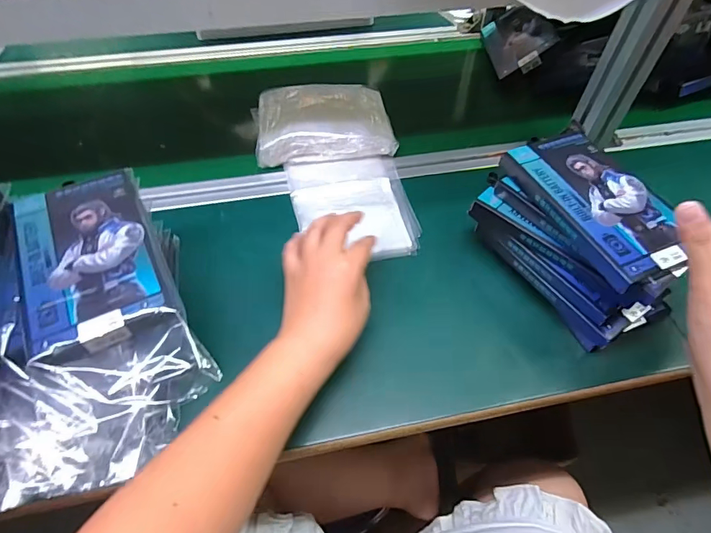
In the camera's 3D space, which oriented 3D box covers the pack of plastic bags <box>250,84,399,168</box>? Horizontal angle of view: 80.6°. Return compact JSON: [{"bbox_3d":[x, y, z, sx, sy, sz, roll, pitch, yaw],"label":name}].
[{"bbox_3d":[-0.043,-0.195,0.562,0.174,0.039,0.130,-6,53,-5],"label":"pack of plastic bags"}]

